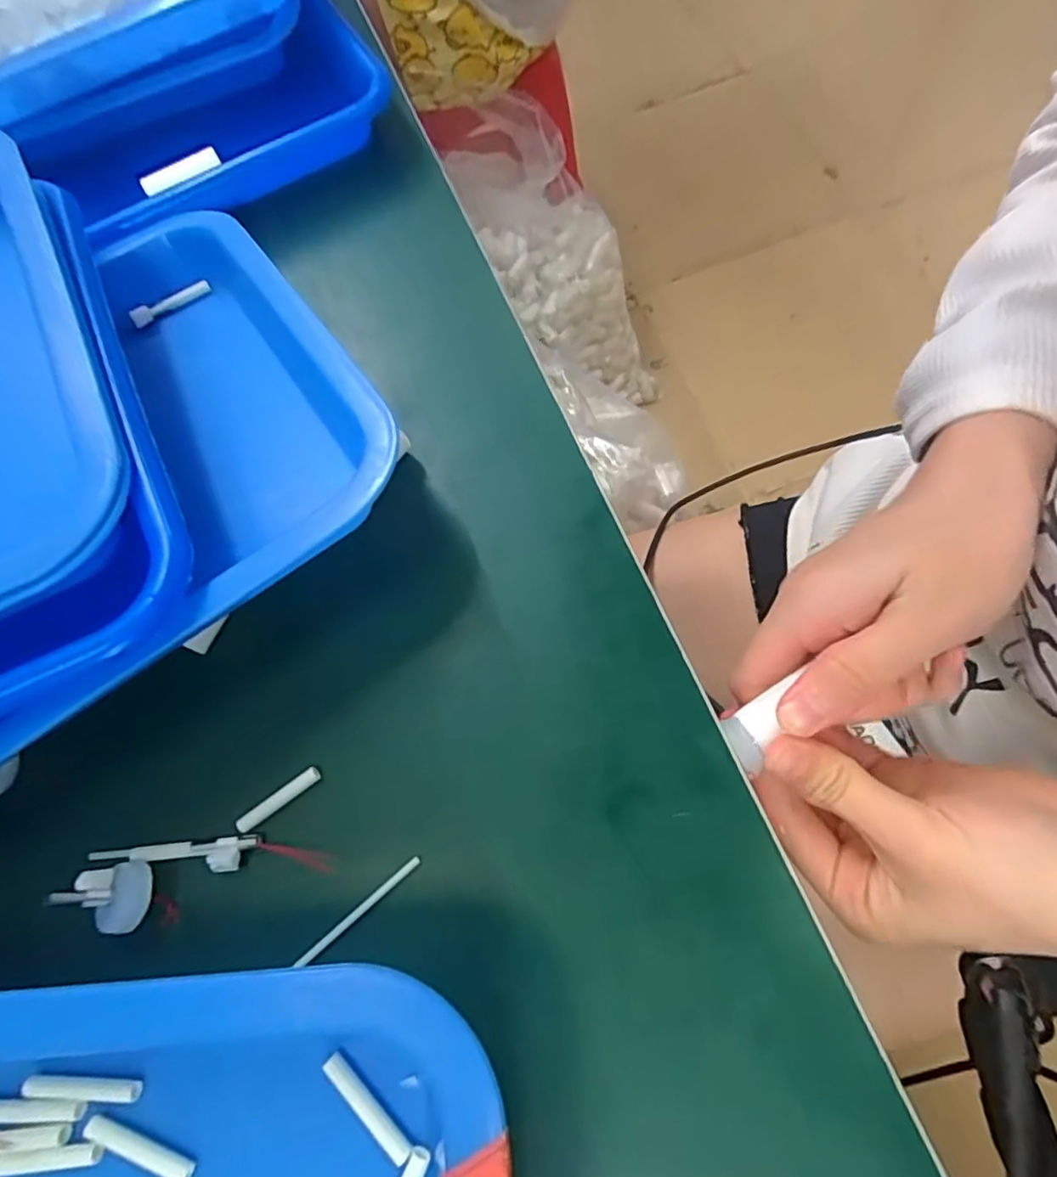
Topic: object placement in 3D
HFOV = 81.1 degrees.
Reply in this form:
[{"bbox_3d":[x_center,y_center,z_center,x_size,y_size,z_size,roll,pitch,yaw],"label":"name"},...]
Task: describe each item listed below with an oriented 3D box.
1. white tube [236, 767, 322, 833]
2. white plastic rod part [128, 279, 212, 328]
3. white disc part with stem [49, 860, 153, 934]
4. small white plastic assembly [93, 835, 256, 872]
[{"bbox_3d":[-0.086,0.072,0.212,0.031,0.004,0.006,-36,69,-8],"label":"white tube"},{"bbox_3d":[-0.172,-0.138,0.297,0.039,0.007,0.005,-37,69,-9],"label":"white plastic rod part"},{"bbox_3d":[-0.134,0.098,0.195,0.018,0.019,0.020,-8,68,3],"label":"white disc part with stem"},{"bbox_3d":[-0.120,0.091,0.208,0.058,0.008,0.011,-7,68,3],"label":"small white plastic assembly"}]

